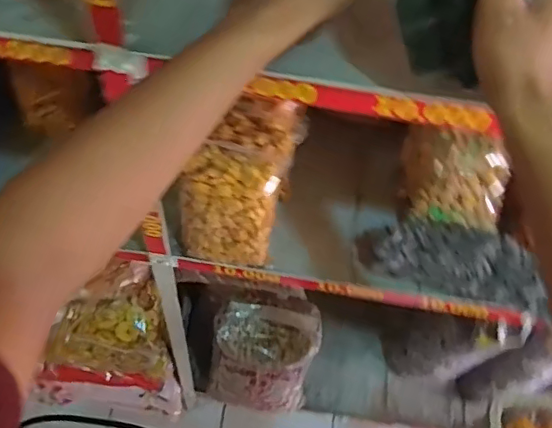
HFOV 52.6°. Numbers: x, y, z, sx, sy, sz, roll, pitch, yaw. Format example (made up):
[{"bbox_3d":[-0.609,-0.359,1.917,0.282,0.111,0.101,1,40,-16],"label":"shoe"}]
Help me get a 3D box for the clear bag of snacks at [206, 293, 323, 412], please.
[{"bbox_3d":[-0.026,0.294,1.169,0.205,0.259,0.181,8,59,1],"label":"clear bag of snacks"}]

